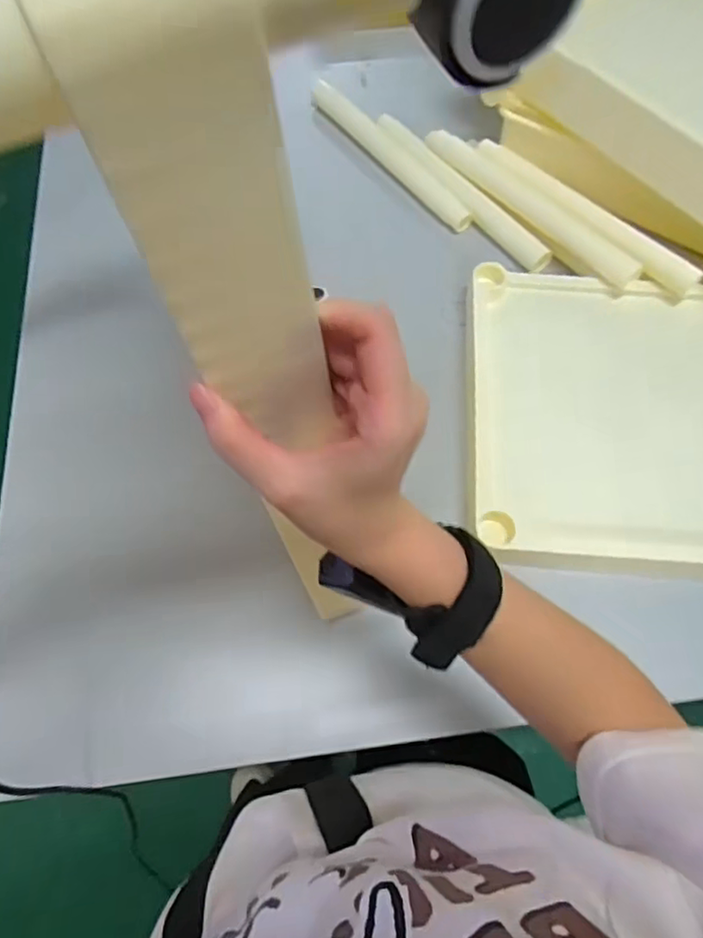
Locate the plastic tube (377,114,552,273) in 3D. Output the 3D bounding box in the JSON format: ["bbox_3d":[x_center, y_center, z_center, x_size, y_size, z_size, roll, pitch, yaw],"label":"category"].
[{"bbox_3d":[0.136,-0.348,0.754,0.026,0.028,0.294,-34,70,-15],"label":"plastic tube"}]

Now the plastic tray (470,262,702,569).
[{"bbox_3d":[0.358,-0.054,0.617,0.471,0.039,0.330,3,66,1],"label":"plastic tray"}]

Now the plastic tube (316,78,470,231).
[{"bbox_3d":[0.047,-0.409,0.781,0.030,0.030,0.295,-37,71,-16],"label":"plastic tube"}]

